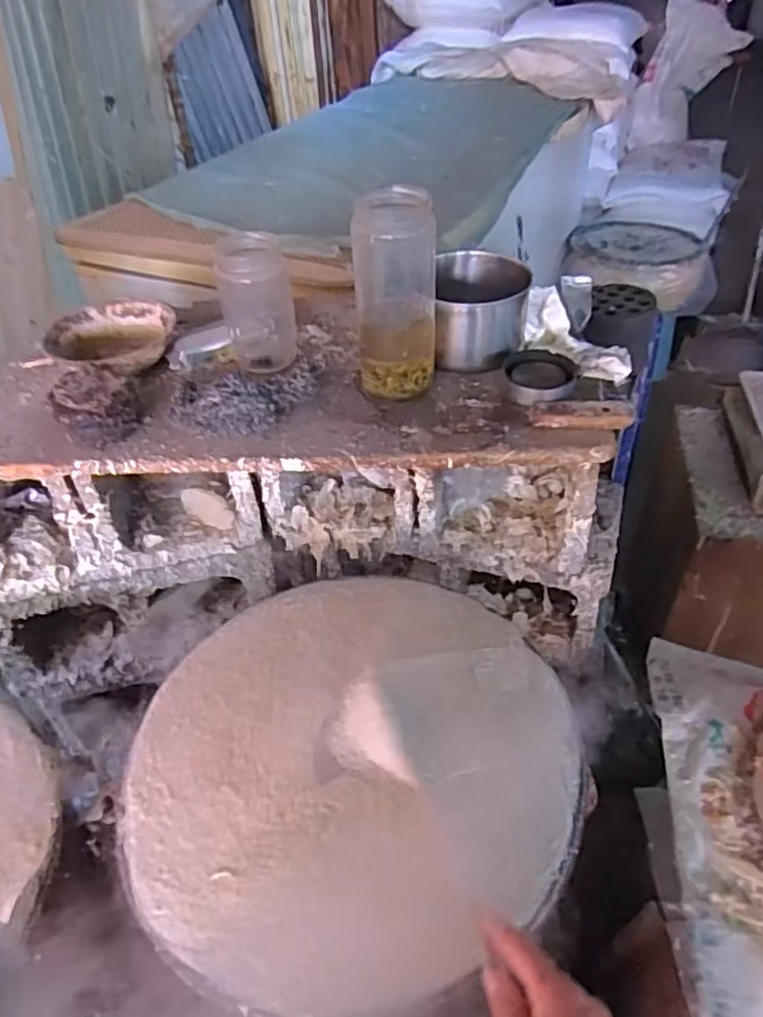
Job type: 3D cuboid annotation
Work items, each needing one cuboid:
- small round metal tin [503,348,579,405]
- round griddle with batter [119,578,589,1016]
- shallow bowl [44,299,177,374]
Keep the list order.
[{"bbox_3d":[0.164,-0.136,0.681,0.066,0.028,0.065,-2,40,2],"label":"small round metal tin"},{"bbox_3d":[-0.028,0.194,0.559,0.366,0.048,0.358,-2,40,2],"label":"round griddle with batter"},{"bbox_3d":[-0.310,-0.192,0.763,0.129,0.044,0.129,-2,40,2],"label":"shallow bowl"}]

